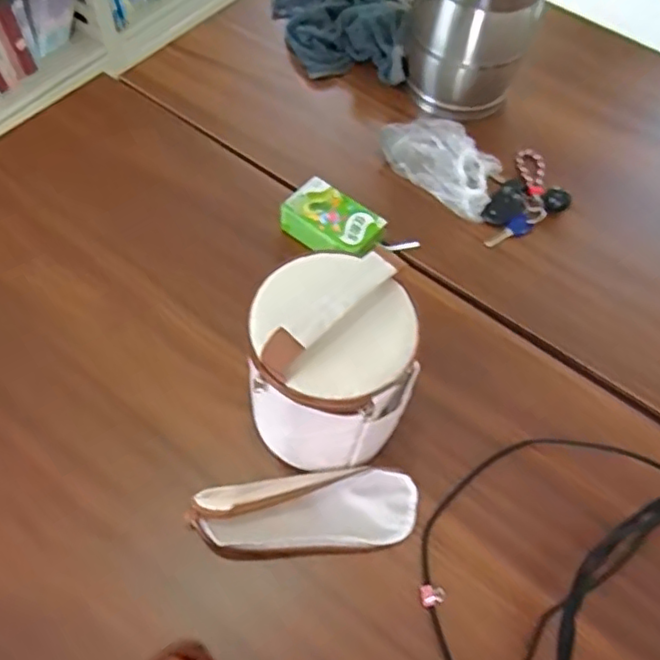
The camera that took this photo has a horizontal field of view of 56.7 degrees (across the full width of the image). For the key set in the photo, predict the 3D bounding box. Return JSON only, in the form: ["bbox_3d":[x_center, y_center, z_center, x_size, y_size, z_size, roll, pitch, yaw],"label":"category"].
[{"bbox_3d":[0.245,-0.166,0.767,0.092,0.028,0.174,35,62,17],"label":"key set"}]

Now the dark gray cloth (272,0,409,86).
[{"bbox_3d":[0.009,-0.460,0.897,0.185,0.069,0.227,0,60,-4],"label":"dark gray cloth"}]

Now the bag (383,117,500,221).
[{"bbox_3d":[0.143,-0.218,0.777,0.173,0.039,0.099,38,65,17],"label":"bag"}]

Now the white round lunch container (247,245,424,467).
[{"bbox_3d":[-0.003,0.041,0.531,0.126,0.205,0.125,2,60,-3],"label":"white round lunch container"}]

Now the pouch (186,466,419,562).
[{"bbox_3d":[-0.019,0.165,0.558,0.205,0.036,0.073,-5,58,-8],"label":"pouch"}]

